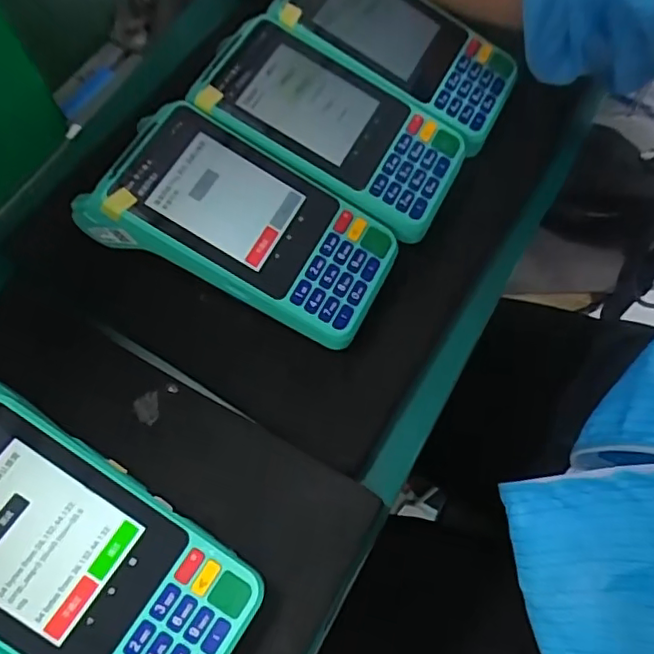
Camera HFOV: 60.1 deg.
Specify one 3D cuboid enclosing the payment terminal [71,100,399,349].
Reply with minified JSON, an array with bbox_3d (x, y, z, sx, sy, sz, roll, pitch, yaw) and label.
[{"bbox_3d":[-0.042,-0.052,0.310,0.151,0.043,0.083,29,70,-4],"label":"payment terminal"}]

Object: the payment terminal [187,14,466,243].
[{"bbox_3d":[0.004,-0.109,0.329,0.141,0.068,0.080,24,68,12],"label":"payment terminal"}]

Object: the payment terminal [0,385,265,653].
[{"bbox_3d":[-0.106,0.093,0.238,0.154,0.061,0.077,29,69,14],"label":"payment terminal"}]

